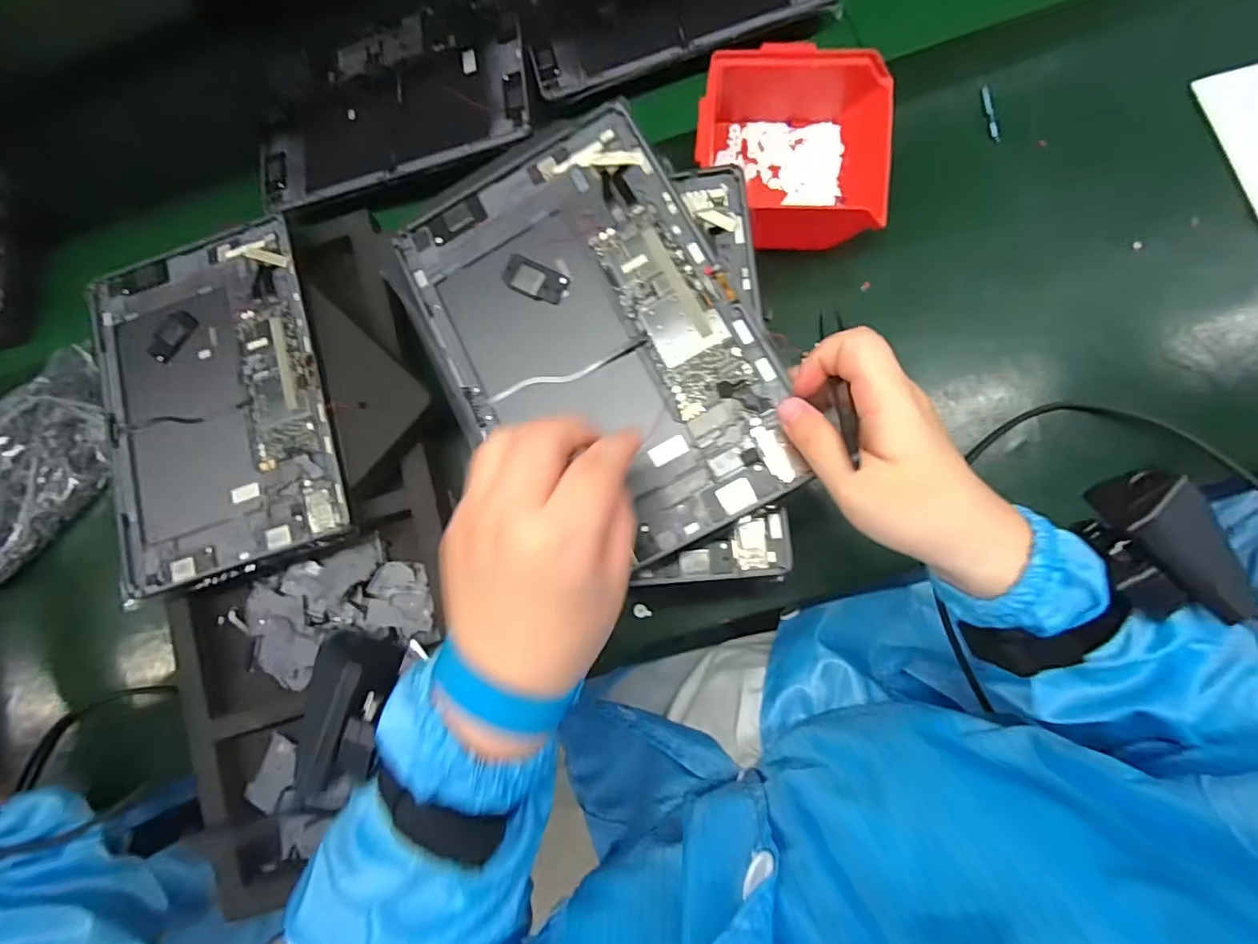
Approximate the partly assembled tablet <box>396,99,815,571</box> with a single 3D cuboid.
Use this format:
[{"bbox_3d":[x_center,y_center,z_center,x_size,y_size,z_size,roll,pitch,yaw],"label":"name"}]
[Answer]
[{"bbox_3d":[-0.021,-0.077,0.320,0.167,0.018,0.255,-26,80,2],"label":"partly assembled tablet"}]

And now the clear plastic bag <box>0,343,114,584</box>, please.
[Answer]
[{"bbox_3d":[-0.527,-0.004,0.469,0.212,0.053,0.139,-44,77,-5],"label":"clear plastic bag"}]

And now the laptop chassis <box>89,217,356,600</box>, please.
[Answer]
[{"bbox_3d":[-0.307,-0.053,0.410,0.159,0.013,0.256,-19,79,4],"label":"laptop chassis"}]

